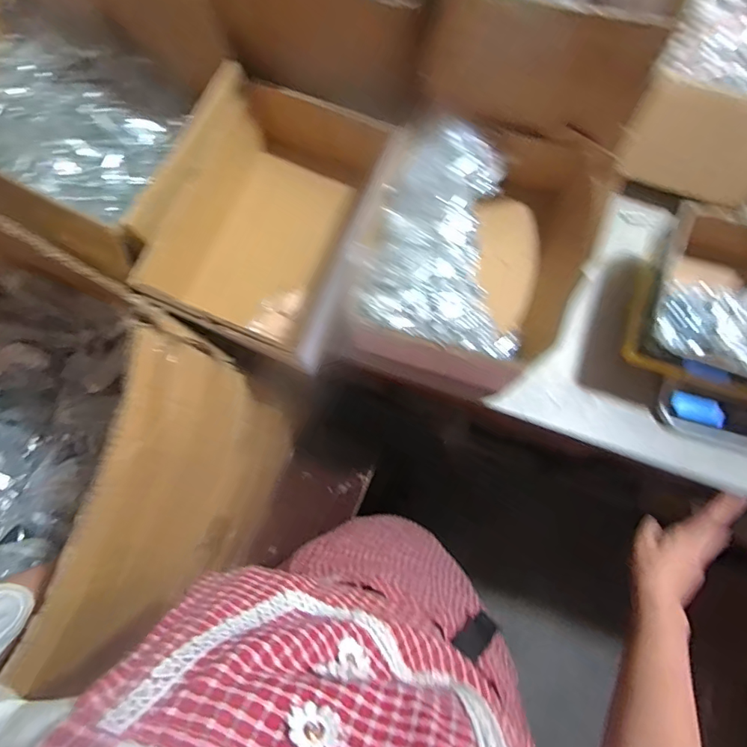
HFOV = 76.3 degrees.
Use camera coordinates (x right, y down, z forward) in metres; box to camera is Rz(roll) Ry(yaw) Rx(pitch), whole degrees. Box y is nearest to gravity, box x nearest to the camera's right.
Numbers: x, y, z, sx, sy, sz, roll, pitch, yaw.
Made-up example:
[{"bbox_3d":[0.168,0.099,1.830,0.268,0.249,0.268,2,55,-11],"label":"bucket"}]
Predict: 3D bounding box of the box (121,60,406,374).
[{"bbox_3d":[-0.145,-0.185,0.624,0.197,0.200,0.305,21,80,5],"label":"box"}]

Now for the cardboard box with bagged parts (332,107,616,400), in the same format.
[{"bbox_3d":[0.103,-0.148,0.605,0.217,0.149,0.276,16,80,4],"label":"cardboard box with bagged parts"}]

